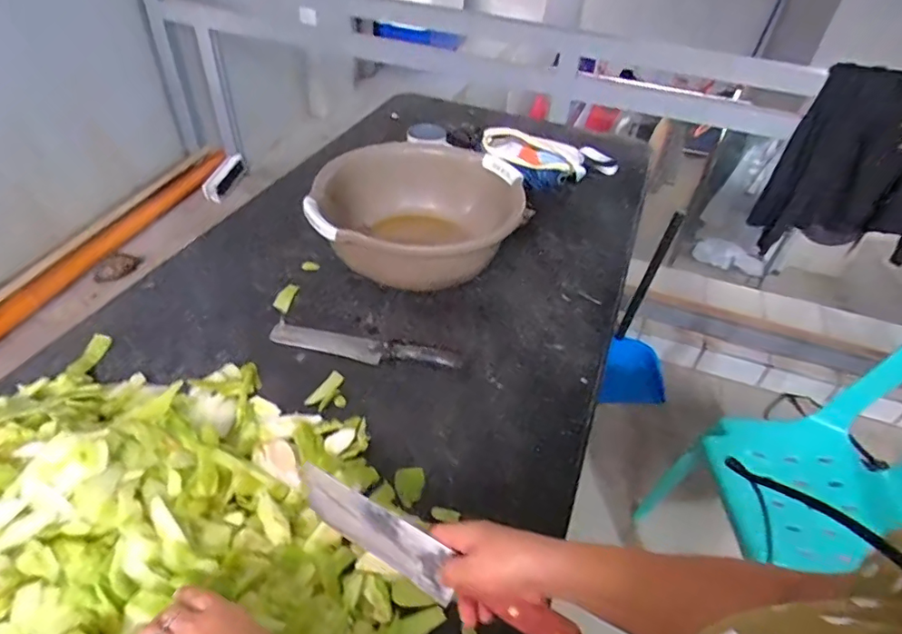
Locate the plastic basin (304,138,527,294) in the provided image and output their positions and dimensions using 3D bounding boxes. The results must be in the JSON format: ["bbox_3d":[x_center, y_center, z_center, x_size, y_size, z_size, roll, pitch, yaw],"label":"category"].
[{"bbox_3d":[-0.053,-0.173,0.943,0.336,0.160,0.336,2,43,-2],"label":"plastic basin"}]

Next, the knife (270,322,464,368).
[{"bbox_3d":[-0.125,0.042,0.770,0.280,0.014,0.048,10,44,6],"label":"knife"}]

